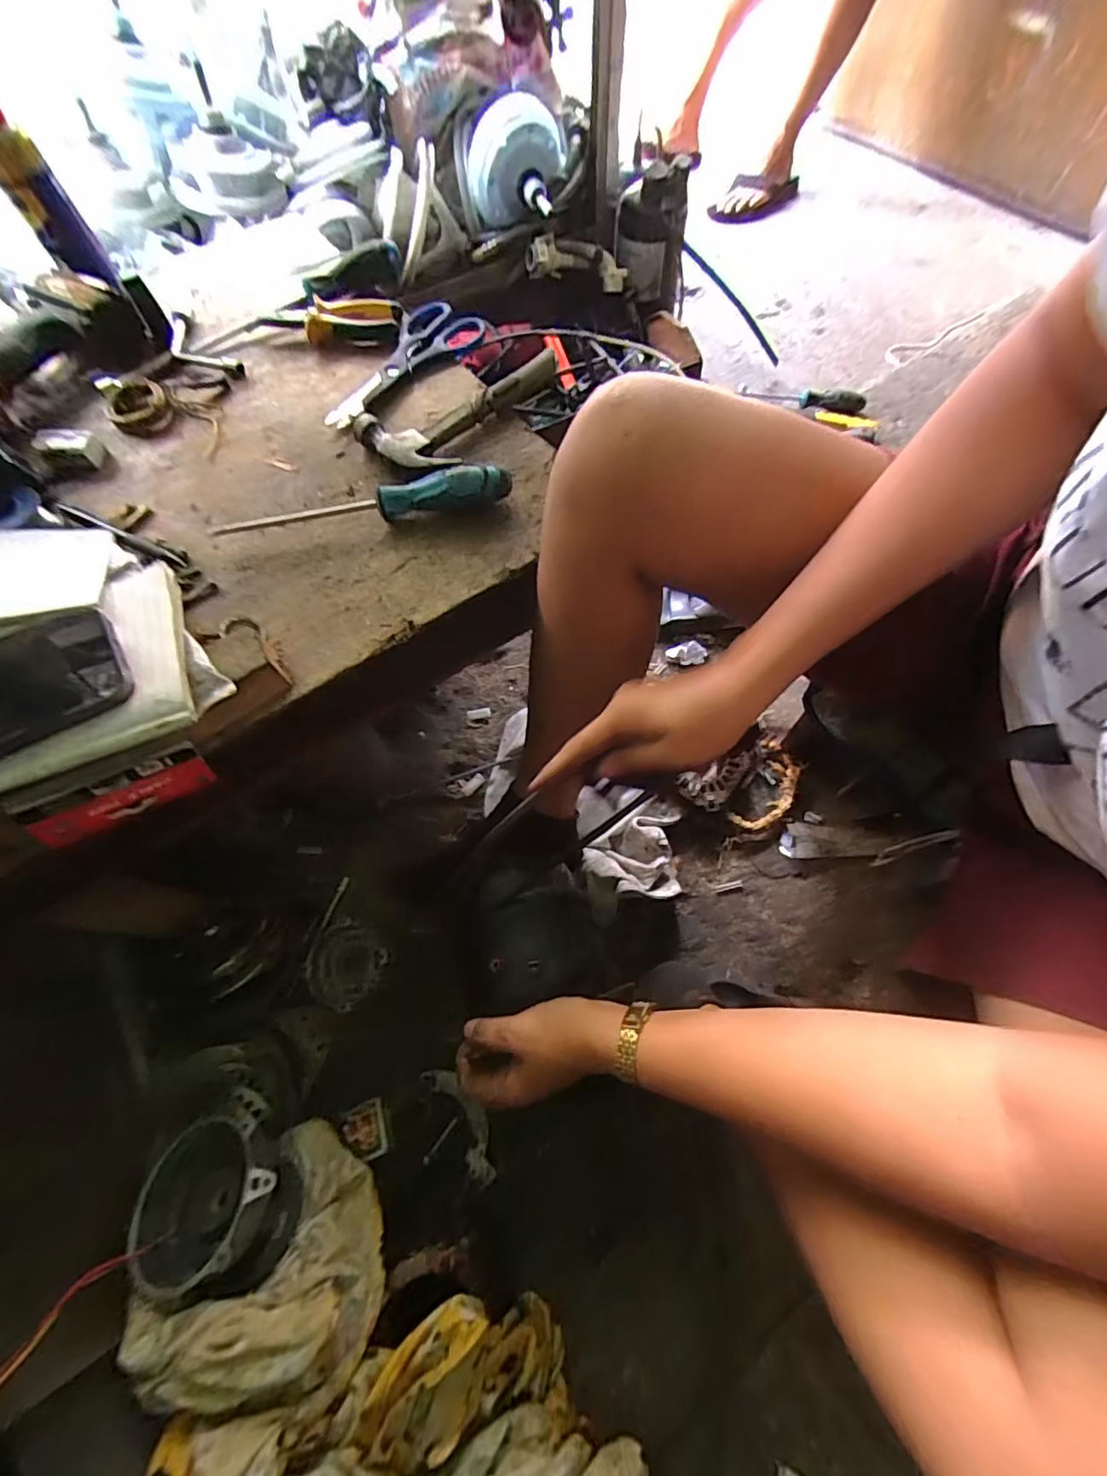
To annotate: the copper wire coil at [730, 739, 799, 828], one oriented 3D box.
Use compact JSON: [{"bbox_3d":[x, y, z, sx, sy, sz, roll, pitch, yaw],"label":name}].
[{"bbox_3d":[0.269,0.065,0.688,0.060,0.026,0.120,26,69,13],"label":"copper wire coil"}]

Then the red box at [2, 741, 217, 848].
[{"bbox_3d":[-0.284,0.035,0.359,0.099,0.049,0.012,-25,66,-27],"label":"red box"}]

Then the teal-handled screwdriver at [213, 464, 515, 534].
[{"bbox_3d":[-0.157,-0.196,0.458,0.241,0.030,0.026,-8,66,-2],"label":"teal-handled screwdriver"}]

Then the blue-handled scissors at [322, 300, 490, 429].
[{"bbox_3d":[-0.157,-0.378,0.548,0.069,0.012,0.199,37,72,16],"label":"blue-handled scissors"}]

